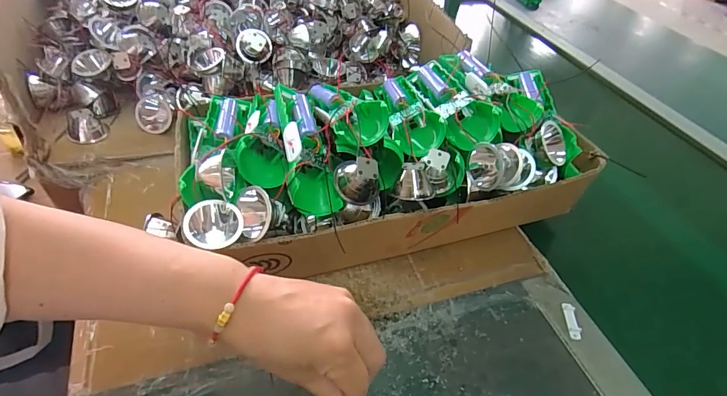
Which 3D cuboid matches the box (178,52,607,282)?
[{"bbox_3d":[0.022,-0.046,0.448,0.404,0.130,0.207,-8,46,-15],"label":"box"}]

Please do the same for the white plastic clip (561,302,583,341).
[{"bbox_3d":[0.195,0.114,0.388,0.011,0.004,0.038,7,44,0],"label":"white plastic clip"}]

